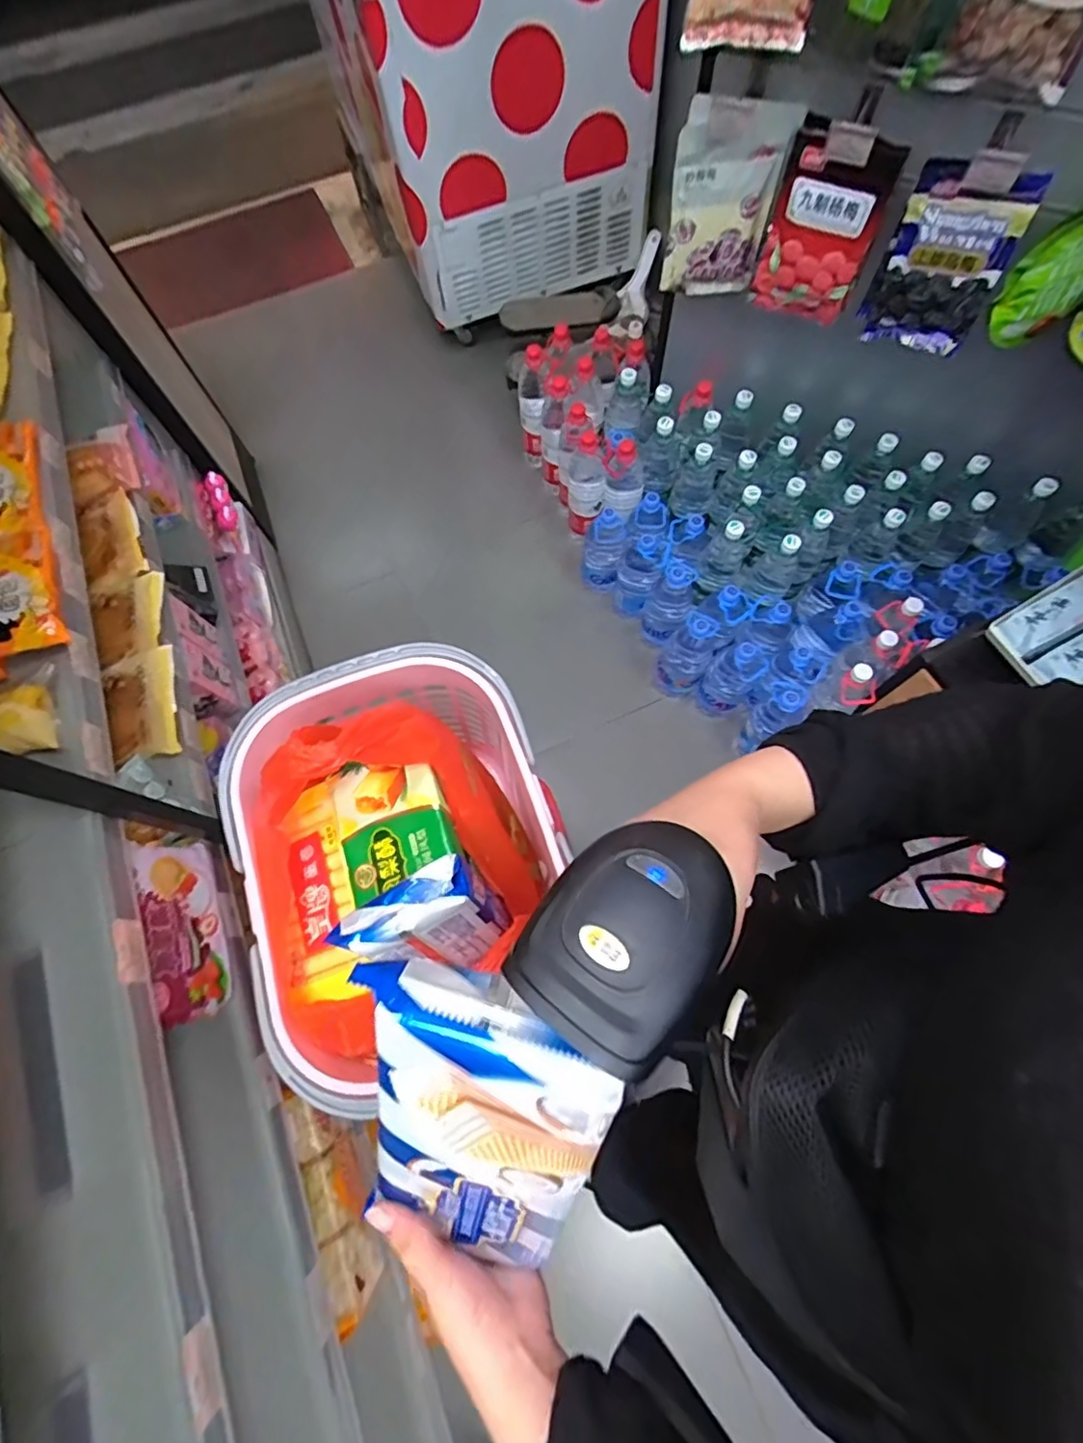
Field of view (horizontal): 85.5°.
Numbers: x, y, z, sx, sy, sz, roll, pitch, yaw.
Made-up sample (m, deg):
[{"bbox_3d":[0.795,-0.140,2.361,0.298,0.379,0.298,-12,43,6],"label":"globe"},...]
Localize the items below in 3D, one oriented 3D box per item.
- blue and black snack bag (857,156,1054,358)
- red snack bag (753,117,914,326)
[{"bbox_3d":[0.589,-0.674,0.859,0.160,0.223,0.046,20,72,9],"label":"blue and black snack bag"},{"bbox_3d":[0.415,-0.728,0.879,0.149,0.235,0.047,21,72,9],"label":"red snack bag"}]

